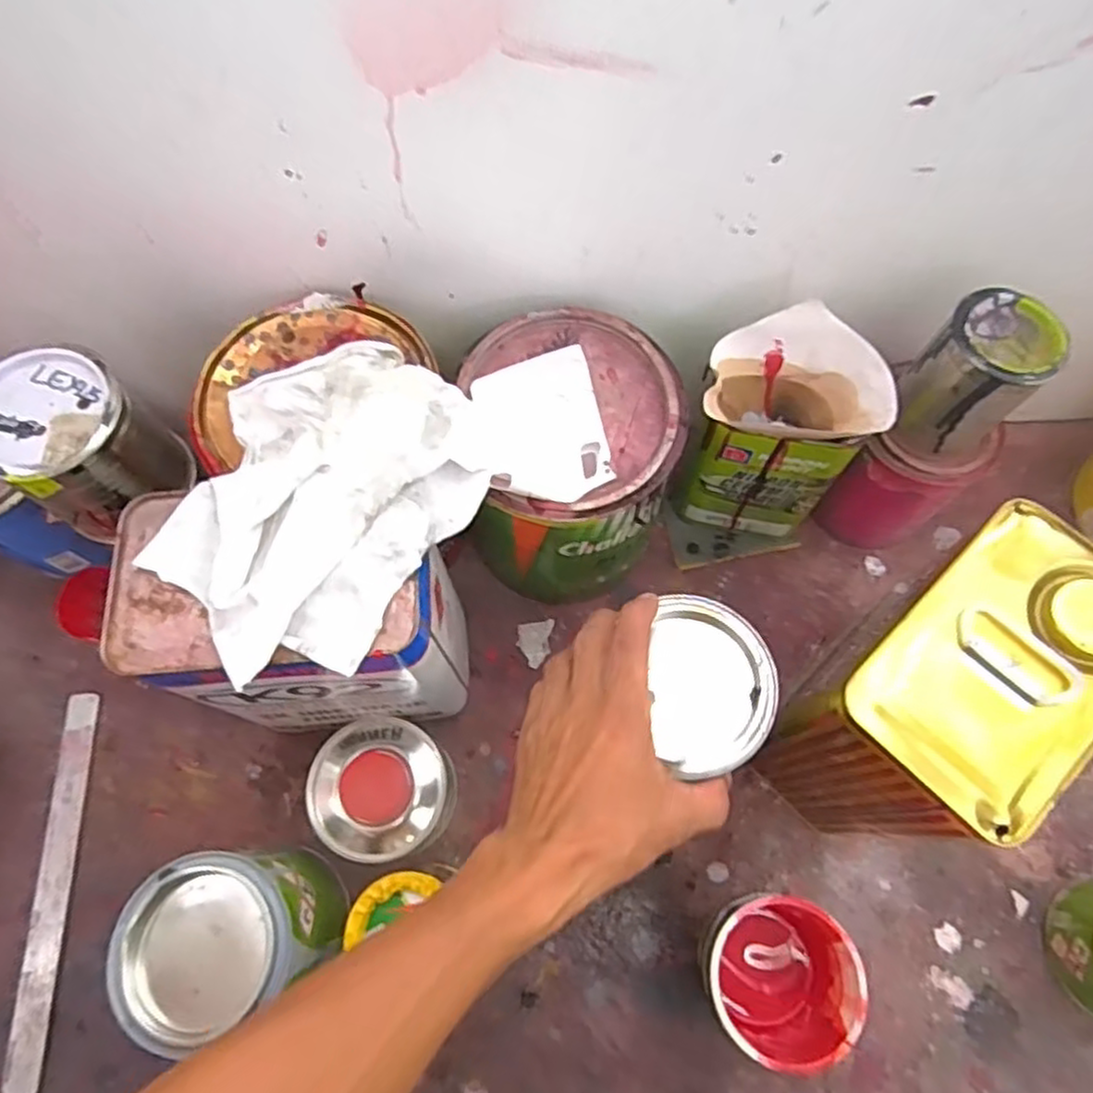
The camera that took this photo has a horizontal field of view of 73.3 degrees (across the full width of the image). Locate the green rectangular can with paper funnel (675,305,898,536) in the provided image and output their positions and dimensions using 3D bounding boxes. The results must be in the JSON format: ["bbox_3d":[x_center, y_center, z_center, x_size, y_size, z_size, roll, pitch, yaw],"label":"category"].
[{"bbox_3d":[0.175,-0.083,0.584,0.119,0.217,0.078,4,69,3],"label":"green rectangular can with paper funnel"}]

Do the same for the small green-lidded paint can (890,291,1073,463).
[{"bbox_3d":[0.297,-0.114,0.516,0.077,0.100,0.081,-1,69,1],"label":"small green-lidded paint can"}]

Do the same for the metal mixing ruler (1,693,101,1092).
[{"bbox_3d":[-0.384,0.260,0.574,0.027,0.007,0.283,0,67,-8],"label":"metal mixing ruler"}]

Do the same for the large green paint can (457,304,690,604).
[{"bbox_3d":[0.014,-0.055,0.585,0.149,0.197,0.153,-1,69,1],"label":"large green paint can"}]

